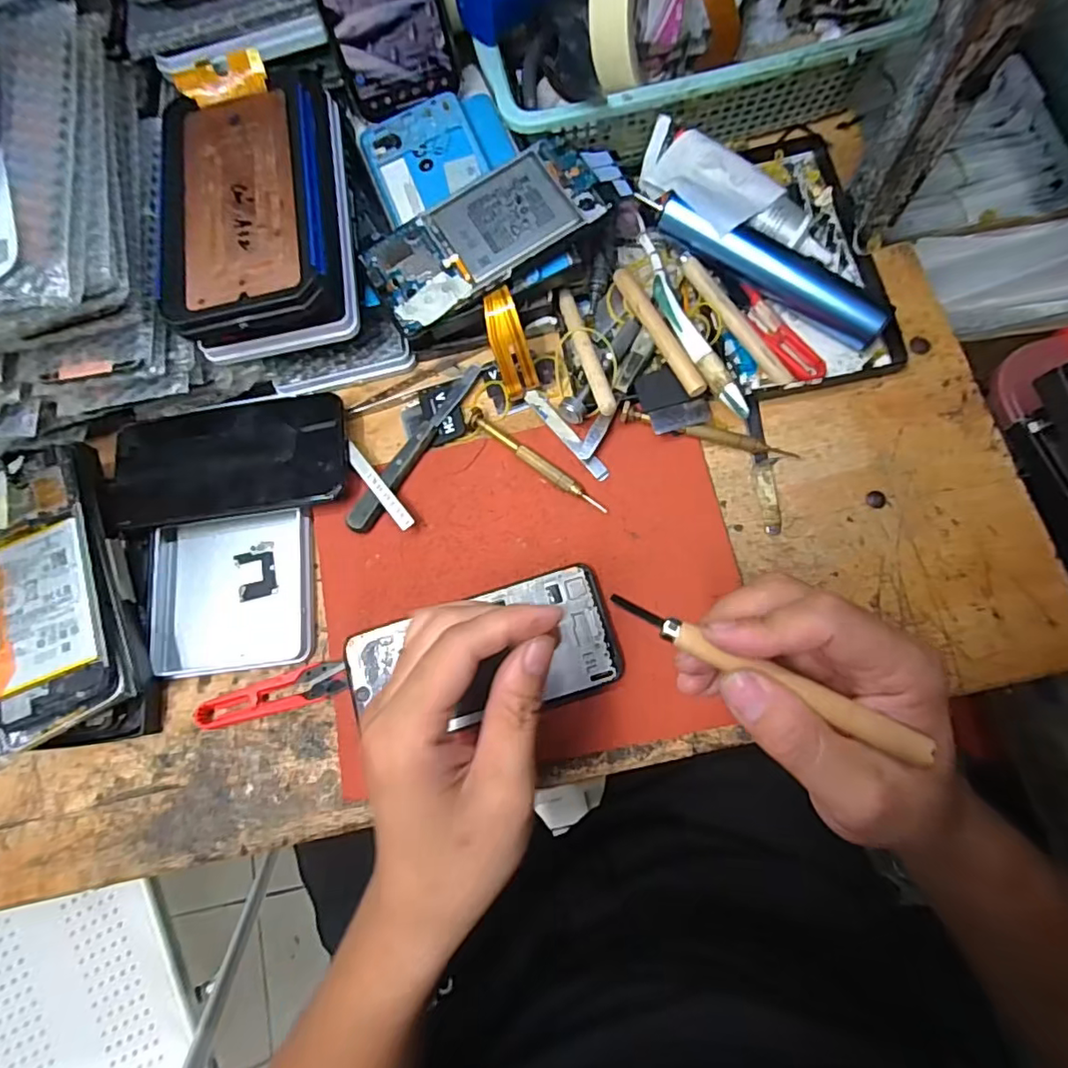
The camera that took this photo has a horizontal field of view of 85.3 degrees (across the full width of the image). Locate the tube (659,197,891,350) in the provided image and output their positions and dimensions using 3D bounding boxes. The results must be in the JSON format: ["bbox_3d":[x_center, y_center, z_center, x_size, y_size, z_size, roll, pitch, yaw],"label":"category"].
[{"bbox_3d":[0.151,-0.168,0.367,0.151,0.024,0.023,32,82,12],"label":"tube"}]

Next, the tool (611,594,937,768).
[{"bbox_3d":[0.088,0.053,0.224,0.124,0.009,0.009,25,85,12],"label":"tool"}]

